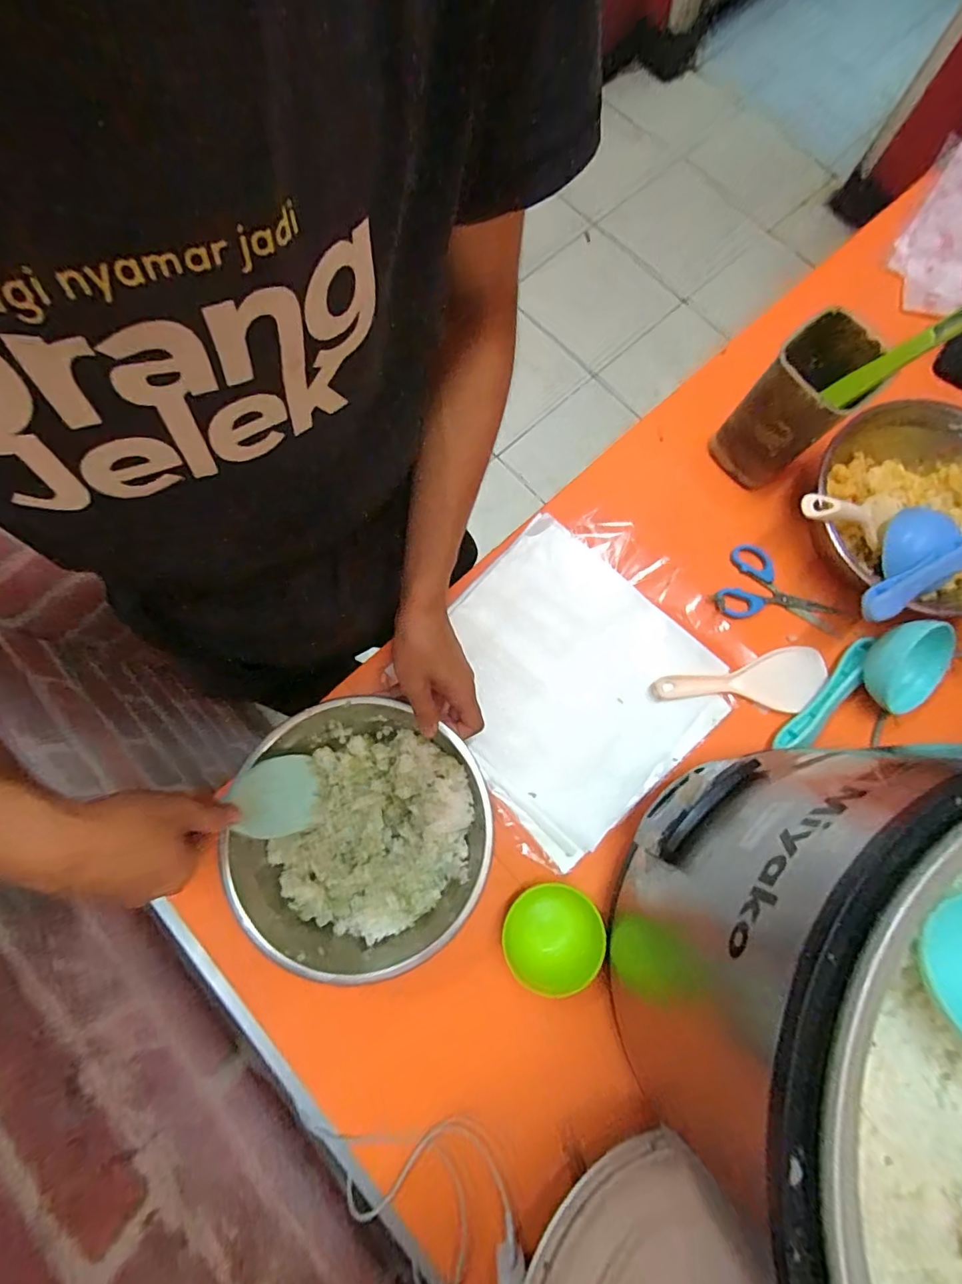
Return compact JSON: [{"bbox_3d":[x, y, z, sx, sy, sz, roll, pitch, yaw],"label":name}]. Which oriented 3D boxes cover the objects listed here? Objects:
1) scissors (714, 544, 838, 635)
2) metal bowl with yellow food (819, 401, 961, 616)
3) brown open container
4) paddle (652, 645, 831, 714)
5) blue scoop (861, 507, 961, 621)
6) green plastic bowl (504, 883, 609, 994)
[{"bbox_3d":[0.336,-0.050,0.573,0.130,0.010,0.088,25,79,5],"label":"scissors"},{"bbox_3d":[0.484,-0.148,0.561,0.205,0.075,0.206,0,78,0],"label":"metal bowl with yellow food"},{"bbox_3d":[0.324,-0.240,0.538,0.097,0.144,0.091,-38,80,-7],"label":"brown open container"},{"bbox_3d":[0.278,0.048,0.541,0.186,0.022,0.062,-9,78,-2],"label":"paddle"},{"bbox_3d":[0.426,-0.073,0.514,0.174,0.061,0.082,-36,80,-24],"label":"blue scoop"},{"bbox_3d":[0.066,0.276,0.478,0.089,0.047,0.080,-22,79,-4],"label":"green plastic bowl"}]

